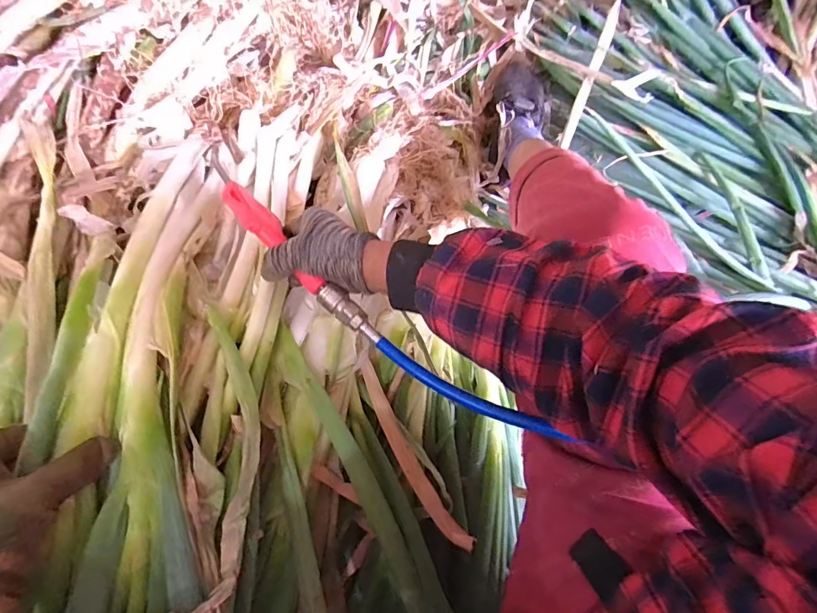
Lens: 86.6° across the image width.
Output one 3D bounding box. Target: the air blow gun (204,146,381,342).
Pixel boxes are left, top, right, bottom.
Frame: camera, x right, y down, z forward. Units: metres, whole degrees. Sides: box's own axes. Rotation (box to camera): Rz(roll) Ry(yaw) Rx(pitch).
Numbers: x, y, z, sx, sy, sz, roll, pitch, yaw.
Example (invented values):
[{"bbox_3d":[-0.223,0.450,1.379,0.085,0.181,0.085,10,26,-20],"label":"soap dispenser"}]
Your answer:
[{"bbox_3d":[-0.129,-0.067,0.428,0.029,0.055,0.282,-42,80,-9],"label":"air blow gun"}]

